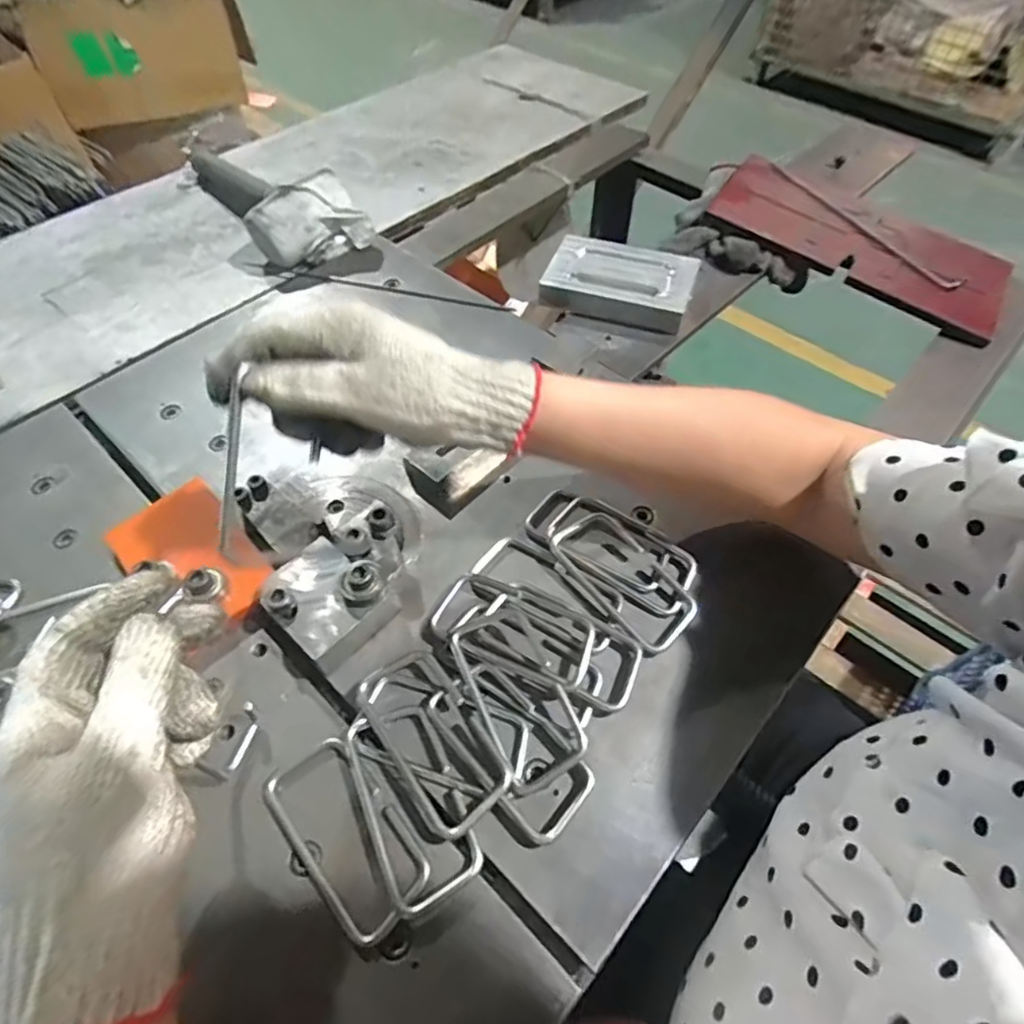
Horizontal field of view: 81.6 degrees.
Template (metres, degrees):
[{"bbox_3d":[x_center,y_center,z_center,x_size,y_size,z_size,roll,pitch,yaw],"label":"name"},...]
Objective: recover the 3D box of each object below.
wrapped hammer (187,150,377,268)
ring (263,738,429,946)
[{"bbox_3d":[-0.293,-0.346,0.663,0.286,0.067,0.103,27,58,19],"label":"wrapped hammer"},{"bbox_3d":[-0.092,0.176,0.328,0.051,0.006,0.105,-38,62,-24],"label":"ring"}]

